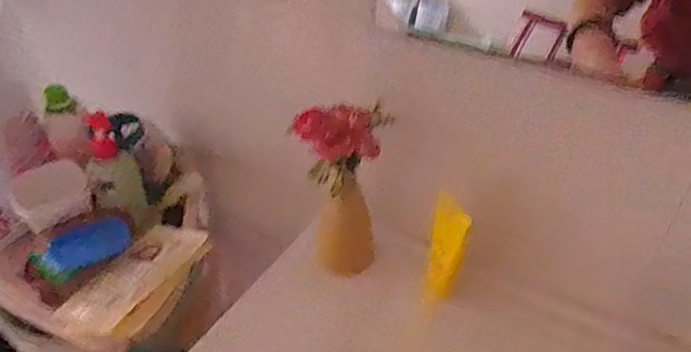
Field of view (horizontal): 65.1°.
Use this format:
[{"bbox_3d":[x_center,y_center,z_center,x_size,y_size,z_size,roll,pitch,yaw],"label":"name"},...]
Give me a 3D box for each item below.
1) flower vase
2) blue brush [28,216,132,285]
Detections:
[{"bbox_3d":[-0.002,0.024,0.617,0.105,0.213,0.076,1,39,2],"label":"flower vase"},{"bbox_3d":[-0.332,0.091,0.684,0.112,0.027,0.062,-25,45,-27],"label":"blue brush"}]

